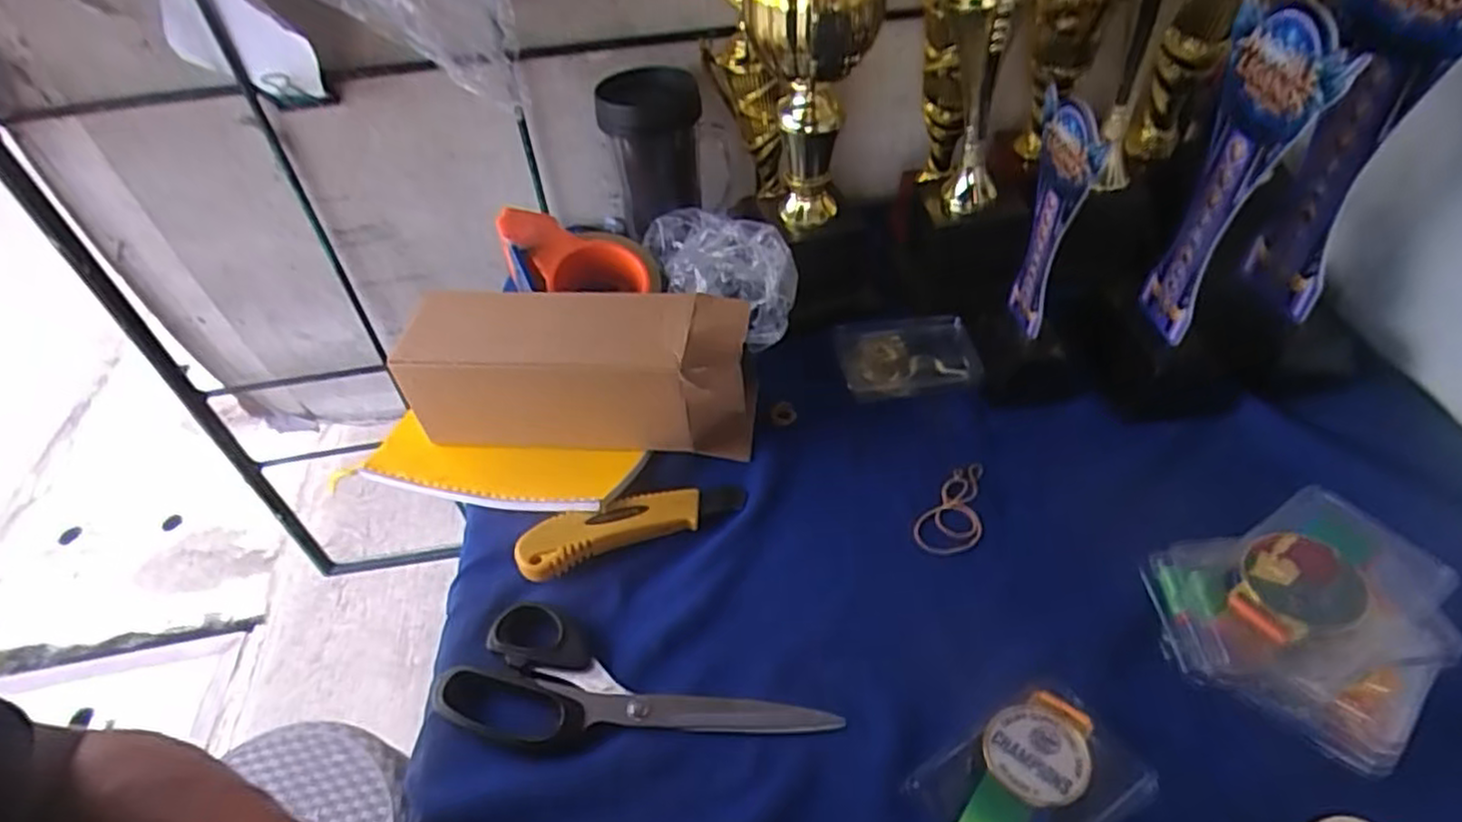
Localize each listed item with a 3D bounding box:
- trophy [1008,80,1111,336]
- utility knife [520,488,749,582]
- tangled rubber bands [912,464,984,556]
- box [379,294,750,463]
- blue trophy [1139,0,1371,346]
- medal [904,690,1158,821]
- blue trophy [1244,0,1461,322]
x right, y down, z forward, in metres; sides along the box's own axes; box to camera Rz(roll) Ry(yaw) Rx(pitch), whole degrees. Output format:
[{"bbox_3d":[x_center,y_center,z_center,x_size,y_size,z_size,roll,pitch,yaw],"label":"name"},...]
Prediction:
[{"bbox_3d":[0.220,-0.131,0.507,0.017,0.162,0.077,-2,45,3],"label":"trophy"},{"bbox_3d":[-0.066,0.073,0.488,0.151,0.027,0.035,-20,46,-14],"label":"utility knife"},{"bbox_3d":[0.155,0.066,0.489,0.039,0.010,0.083,29,54,31],"label":"tangled rubber bands"},{"bbox_3d":[-0.107,-0.025,0.536,0.244,0.107,0.083,1,45,7],"label":"box"},{"bbox_3d":[0.317,-0.144,0.469,0.029,0.207,0.098,5,46,10],"label":"blue trophy"},{"bbox_3d":[0.147,0.184,0.360,0.102,0.015,0.065,-23,47,-17],"label":"medal"},{"bbox_3d":[0.382,-0.172,0.452,0.056,0.250,0.107,9,46,13],"label":"blue trophy"}]

